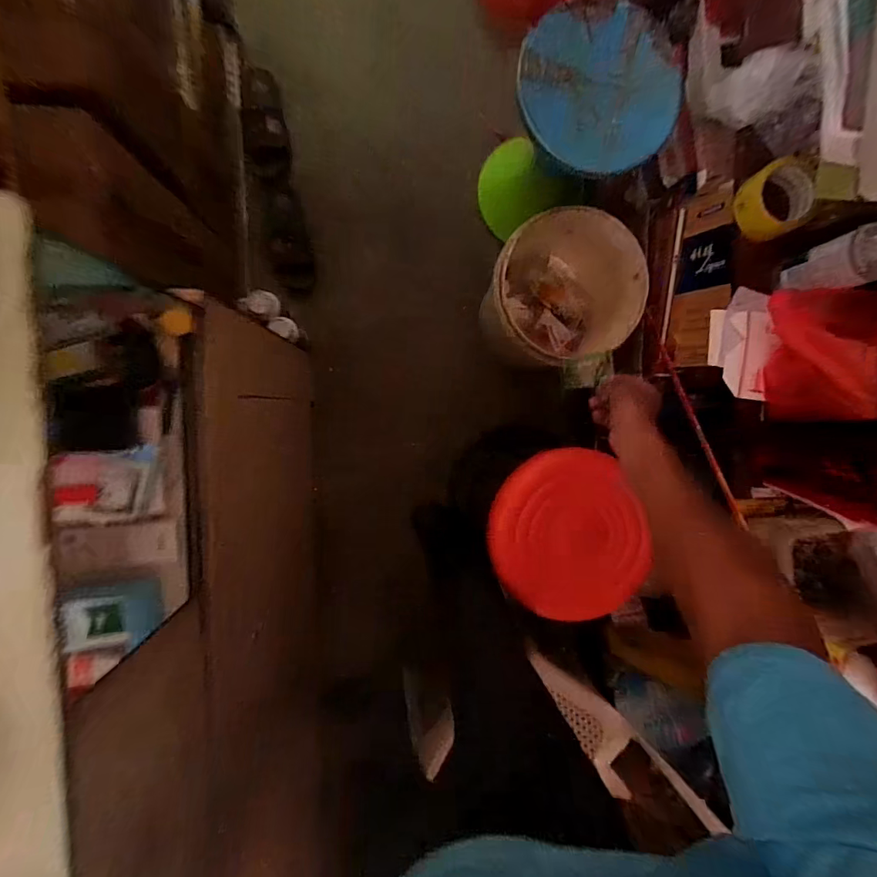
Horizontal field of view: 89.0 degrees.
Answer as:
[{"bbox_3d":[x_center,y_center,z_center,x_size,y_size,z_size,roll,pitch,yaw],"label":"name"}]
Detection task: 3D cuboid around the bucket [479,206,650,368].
[{"bbox_3d":[0.267,-0.335,1.028,0.284,0.281,0.331,8,93,-5],"label":"bucket"}]

